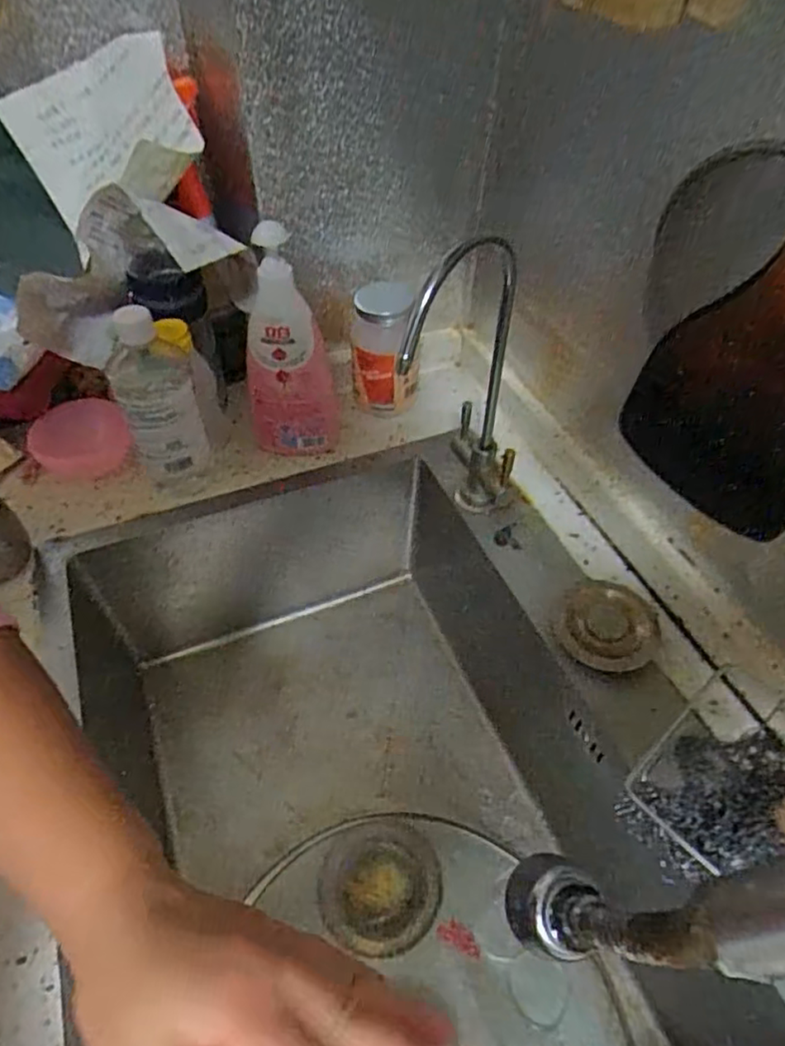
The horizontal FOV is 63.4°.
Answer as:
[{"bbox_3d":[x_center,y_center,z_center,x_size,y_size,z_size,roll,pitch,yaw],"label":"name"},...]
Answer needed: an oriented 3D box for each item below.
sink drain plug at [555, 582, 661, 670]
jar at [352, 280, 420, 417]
[{"bbox_3d":[0.177,0.082,0.520,0.076,0.014,0.079,0,49,0],"label":"sink drain plug"},{"bbox_3d":[-0.009,-0.186,0.673,0.069,0.137,0.068,-1,49,-1],"label":"jar"}]

